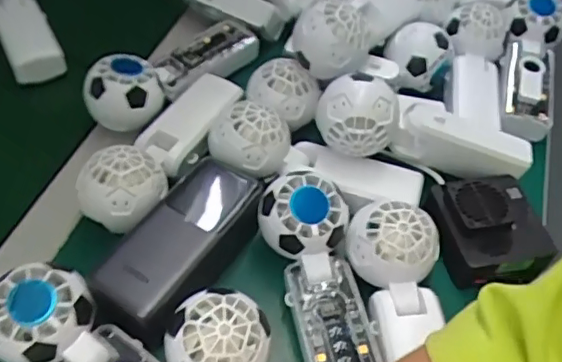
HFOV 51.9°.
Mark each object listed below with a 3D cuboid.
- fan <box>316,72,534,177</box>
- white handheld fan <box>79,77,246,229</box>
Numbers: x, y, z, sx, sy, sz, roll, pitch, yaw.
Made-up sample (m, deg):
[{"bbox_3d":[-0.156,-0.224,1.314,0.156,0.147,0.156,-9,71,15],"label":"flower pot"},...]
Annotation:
[{"bbox_3d":[0.112,-0.037,0.454,0.164,0.057,0.045,15,50,-11],"label":"fan"},{"bbox_3d":[-0.098,-0.030,0.466,0.074,0.054,0.166,16,37,10],"label":"white handheld fan"}]

